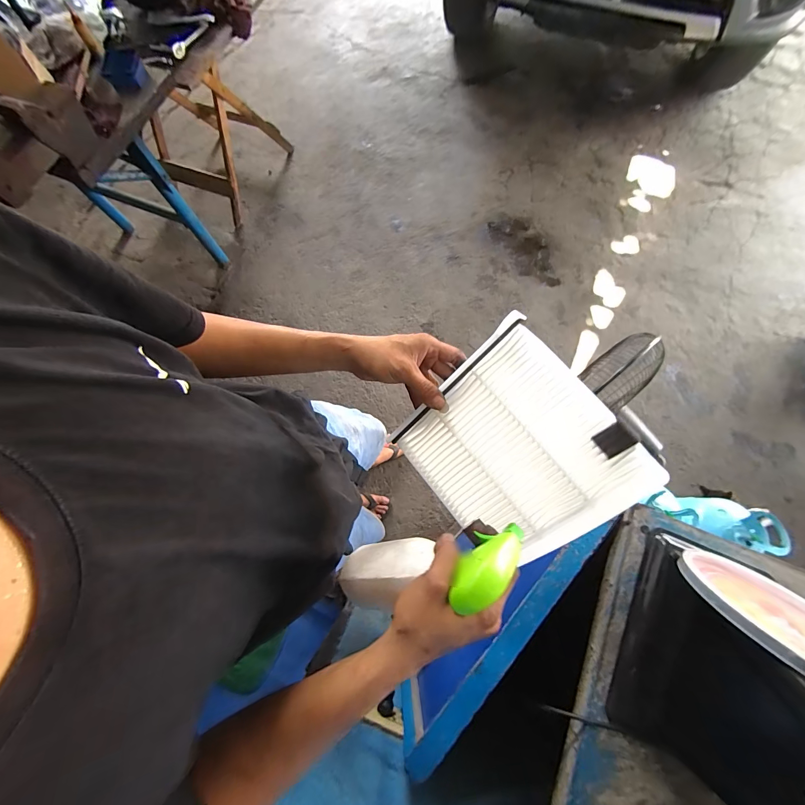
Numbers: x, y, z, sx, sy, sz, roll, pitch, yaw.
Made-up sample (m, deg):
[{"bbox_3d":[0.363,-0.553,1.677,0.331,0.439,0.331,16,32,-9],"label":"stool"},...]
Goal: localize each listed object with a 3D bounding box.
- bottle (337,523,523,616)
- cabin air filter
[{"bbox_3d":[0.010,0.184,0.371,0.232,0.071,0.065,-25,71,35],"label":"bottle"},{"bbox_3d":[0.128,0.062,0.400,0.213,0.021,0.223,-46,76,26],"label":"cabin air filter"}]

